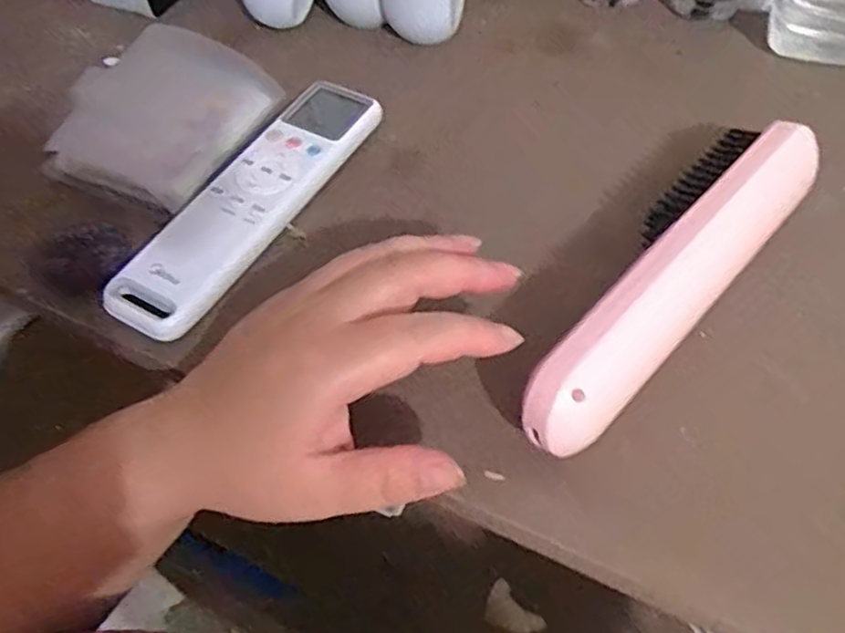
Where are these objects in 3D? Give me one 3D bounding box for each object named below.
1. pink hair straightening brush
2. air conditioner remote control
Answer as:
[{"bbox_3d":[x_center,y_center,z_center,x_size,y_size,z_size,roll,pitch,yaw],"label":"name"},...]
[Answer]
[{"bbox_3d":[0.103,-0.018,0.294,0.042,0.035,0.184,32,62,24],"label":"pink hair straightening brush"},{"bbox_3d":[-0.086,-0.059,0.361,0.045,0.016,0.169,25,59,21],"label":"air conditioner remote control"}]

